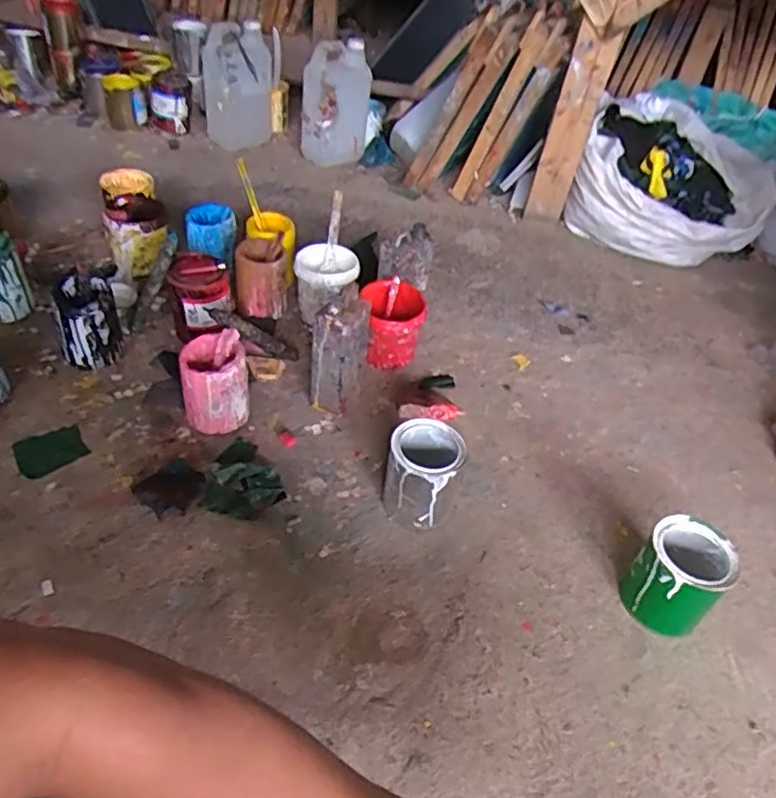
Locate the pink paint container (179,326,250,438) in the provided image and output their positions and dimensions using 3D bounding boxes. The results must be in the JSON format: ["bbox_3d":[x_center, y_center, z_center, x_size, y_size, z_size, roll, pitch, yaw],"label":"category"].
[{"bbox_3d":[-0.279,-0.026,1.007,0.102,0.126,0.096,-4,44,-15],"label":"pink paint container"}]

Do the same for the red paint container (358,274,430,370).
[{"bbox_3d":[0.006,-0.133,1.187,0.125,0.135,0.135,10,42,1],"label":"red paint container"}]

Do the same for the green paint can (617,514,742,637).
[{"bbox_3d":[0.392,0.245,0.842,0.119,0.128,0.107,-27,53,-33],"label":"green paint can"}]

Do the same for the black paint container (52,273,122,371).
[{"bbox_3d":[-0.521,-0.129,1.084,0.099,0.145,0.100,-11,46,-21],"label":"black paint container"}]

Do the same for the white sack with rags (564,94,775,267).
[{"bbox_3d":[0.732,-0.545,1.613,0.464,0.299,0.304,33,47,24],"label":"white sack with rags"}]

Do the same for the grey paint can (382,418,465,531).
[{"bbox_3d":[0.050,0.113,0.927,0.106,0.130,0.106,5,42,-5],"label":"grey paint can"}]

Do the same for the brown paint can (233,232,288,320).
[{"bbox_3d":[-0.245,-0.232,1.202,0.098,0.122,0.109,-2,43,-12],"label":"brown paint can"}]

